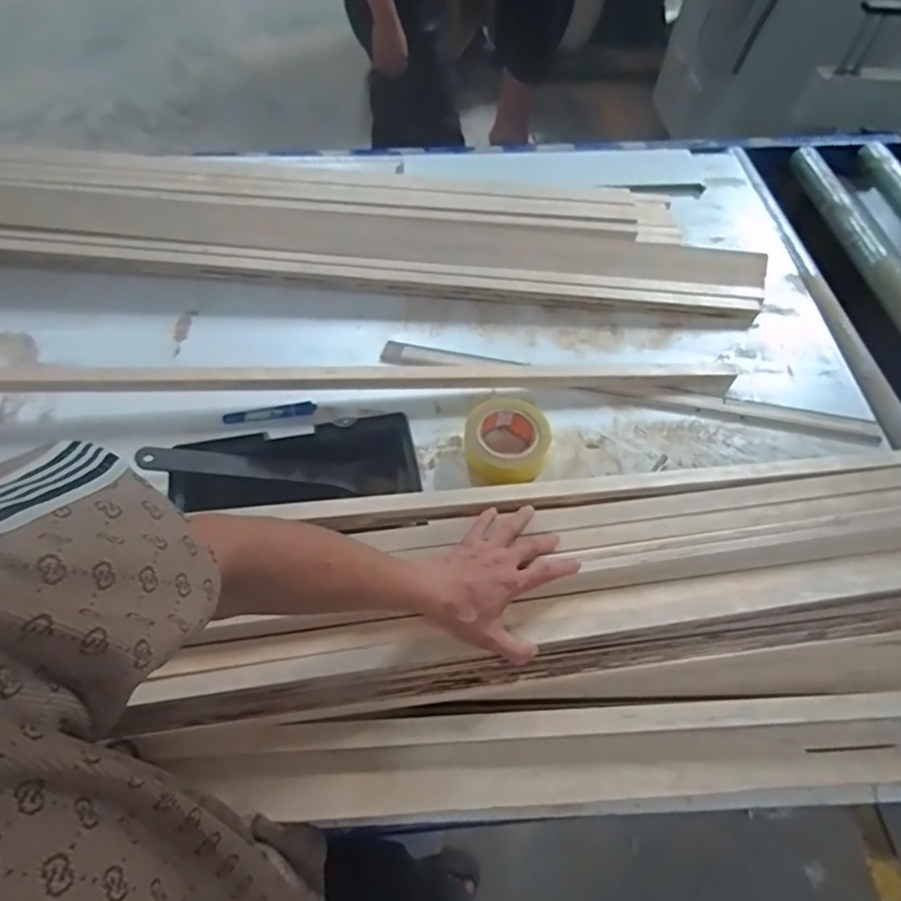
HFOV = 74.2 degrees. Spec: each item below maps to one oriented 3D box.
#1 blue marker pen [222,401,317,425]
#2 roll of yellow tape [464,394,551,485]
[{"bbox_3d":[-0.274,-0.056,0.903,0.135,0.017,0.016,-7,57,-8],"label":"blue marker pen"},{"bbox_3d":[0.089,-0.016,0.859,0.133,0.047,0.126,1,57,-2],"label":"roll of yellow tape"}]

